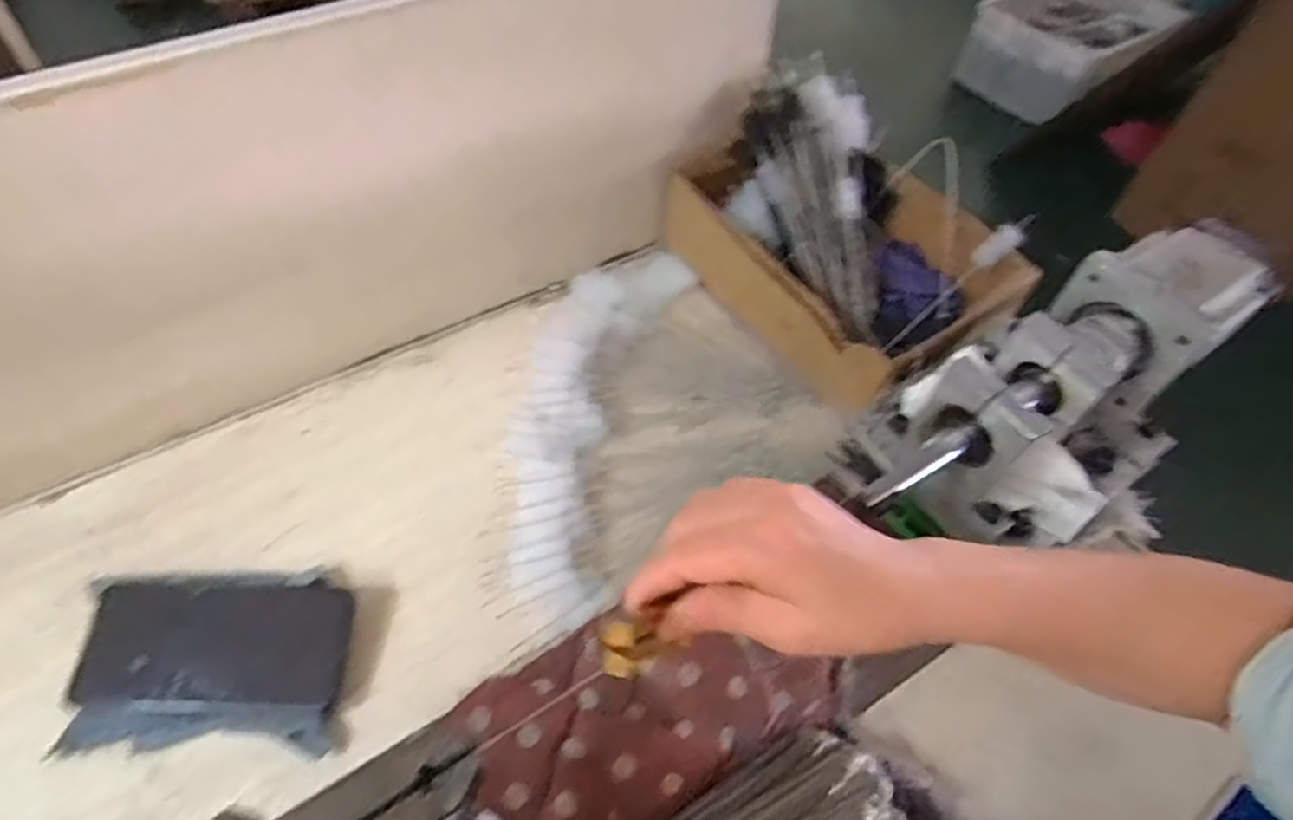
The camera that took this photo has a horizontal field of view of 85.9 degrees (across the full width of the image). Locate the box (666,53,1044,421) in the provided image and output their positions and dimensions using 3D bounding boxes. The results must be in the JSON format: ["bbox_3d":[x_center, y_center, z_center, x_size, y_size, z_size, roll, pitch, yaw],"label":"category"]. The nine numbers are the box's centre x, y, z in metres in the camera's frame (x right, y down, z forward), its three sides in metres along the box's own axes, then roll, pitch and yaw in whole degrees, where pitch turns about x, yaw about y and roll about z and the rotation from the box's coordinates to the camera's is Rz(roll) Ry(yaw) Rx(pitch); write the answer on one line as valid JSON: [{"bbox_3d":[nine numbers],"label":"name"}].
[{"bbox_3d":[0.172,-0.149,0.610,0.197,0.135,0.283,-28,60,-23],"label":"box"}]

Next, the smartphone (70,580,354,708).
[{"bbox_3d":[-0.275,0.150,0.445,0.156,0.016,0.074,0,66,-4],"label":"smartphone"}]

